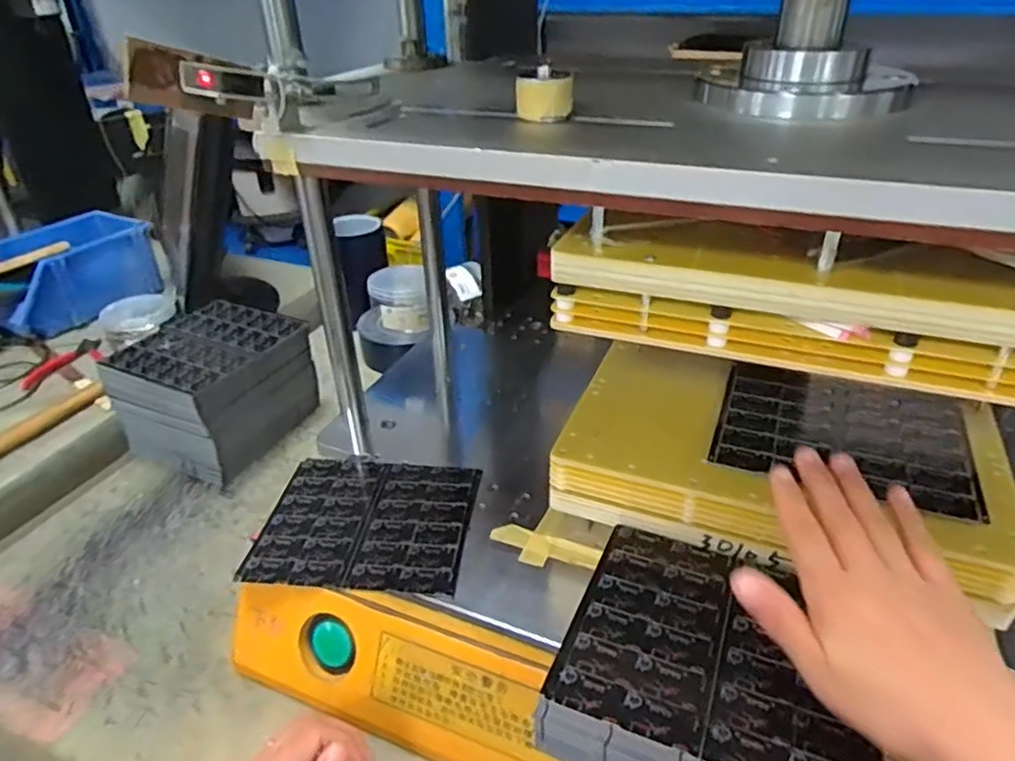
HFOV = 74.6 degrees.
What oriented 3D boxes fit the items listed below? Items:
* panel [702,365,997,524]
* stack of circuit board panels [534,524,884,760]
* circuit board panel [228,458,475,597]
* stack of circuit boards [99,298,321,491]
[{"bbox_3d":[0.239,0.034,0.478,0.162,0.007,0.130,12,36,20],"label":"panel"},{"bbox_3d":[0.123,0.176,0.399,0.168,0.048,0.146,14,37,23],"label":"stack of circuit board panels"},{"bbox_3d":[-0.114,0.115,0.553,0.165,0.007,0.144,3,34,7],"label":"circuit board panel"},{"bbox_3d":[-0.332,0.006,0.761,0.153,0.131,0.171,12,36,20],"label":"stack of circuit boards"}]

